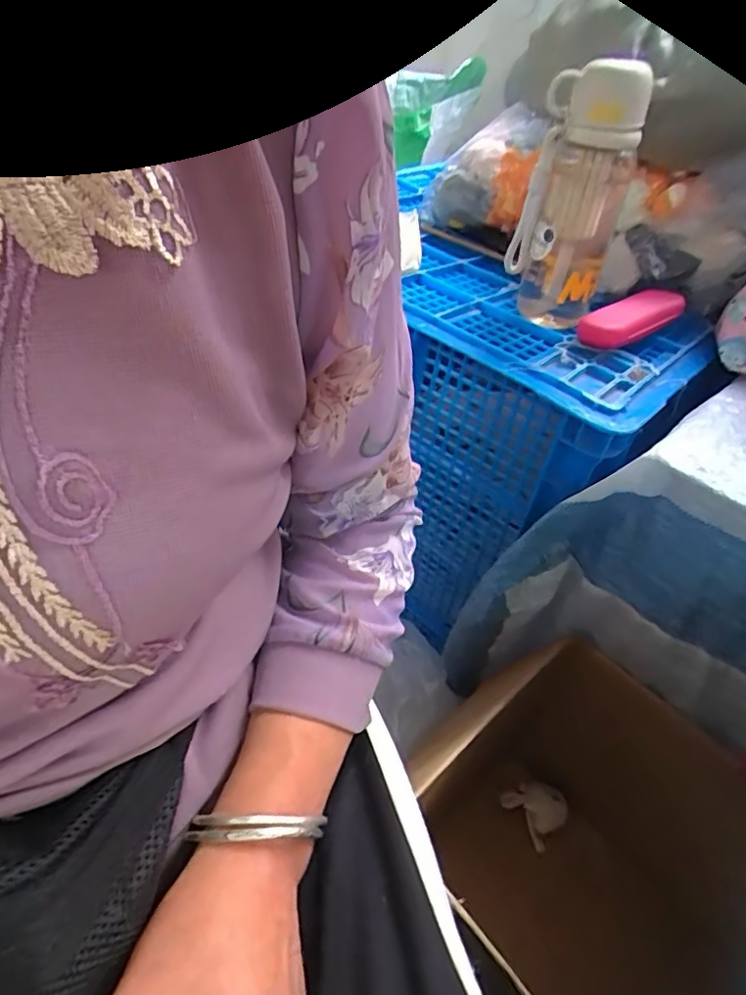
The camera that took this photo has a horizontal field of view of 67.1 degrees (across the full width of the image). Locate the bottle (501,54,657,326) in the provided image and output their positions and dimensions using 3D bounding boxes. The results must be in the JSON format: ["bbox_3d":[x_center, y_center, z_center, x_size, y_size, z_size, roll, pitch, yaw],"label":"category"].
[{"bbox_3d":[0.193,-0.282,0.559,0.089,0.238,0.067,19,45,13],"label":"bottle"}]

